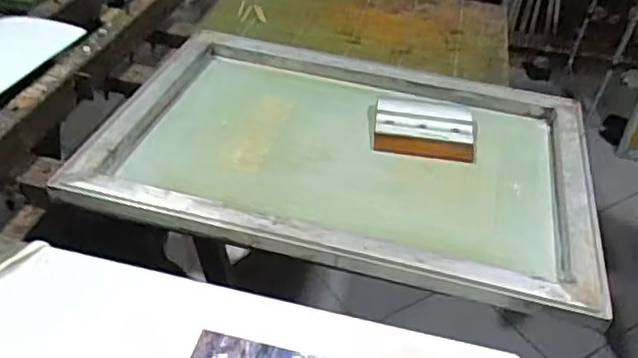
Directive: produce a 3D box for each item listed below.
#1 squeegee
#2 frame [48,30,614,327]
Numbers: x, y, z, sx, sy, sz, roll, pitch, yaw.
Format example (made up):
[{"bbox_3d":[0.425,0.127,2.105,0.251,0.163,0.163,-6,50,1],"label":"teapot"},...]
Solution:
[{"bbox_3d":[0.160,-0.077,0.952,0.145,0.021,0.124,9,38,3],"label":"squeegee"},{"bbox_3d":[0.042,-0.057,0.903,0.673,0.033,0.462,12,39,8],"label":"frame"}]

